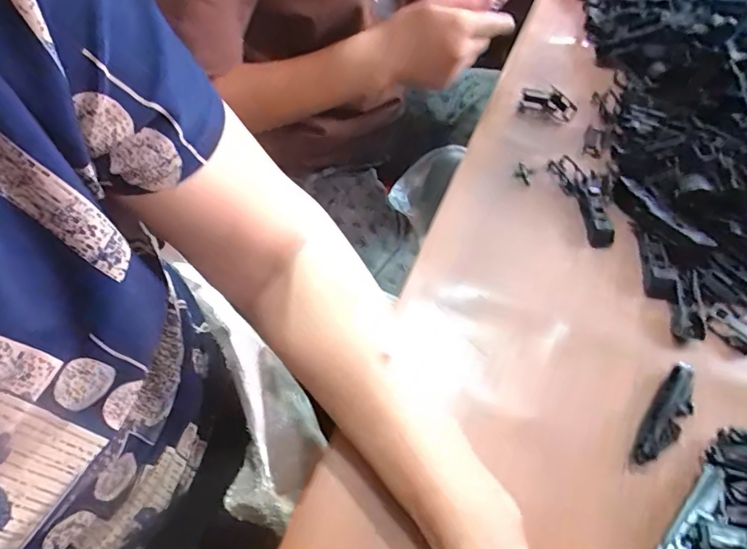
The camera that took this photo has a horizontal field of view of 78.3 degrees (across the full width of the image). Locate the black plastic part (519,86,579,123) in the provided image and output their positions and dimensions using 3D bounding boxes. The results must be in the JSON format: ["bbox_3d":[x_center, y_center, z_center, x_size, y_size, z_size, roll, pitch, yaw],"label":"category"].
[{"bbox_3d":[0.183,-0.178,0.476,0.057,0.019,0.023,31,64,20],"label":"black plastic part"}]

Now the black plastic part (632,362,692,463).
[{"bbox_3d":[0.203,0.099,0.317,0.020,0.015,0.079,36,66,22],"label":"black plastic part"}]

